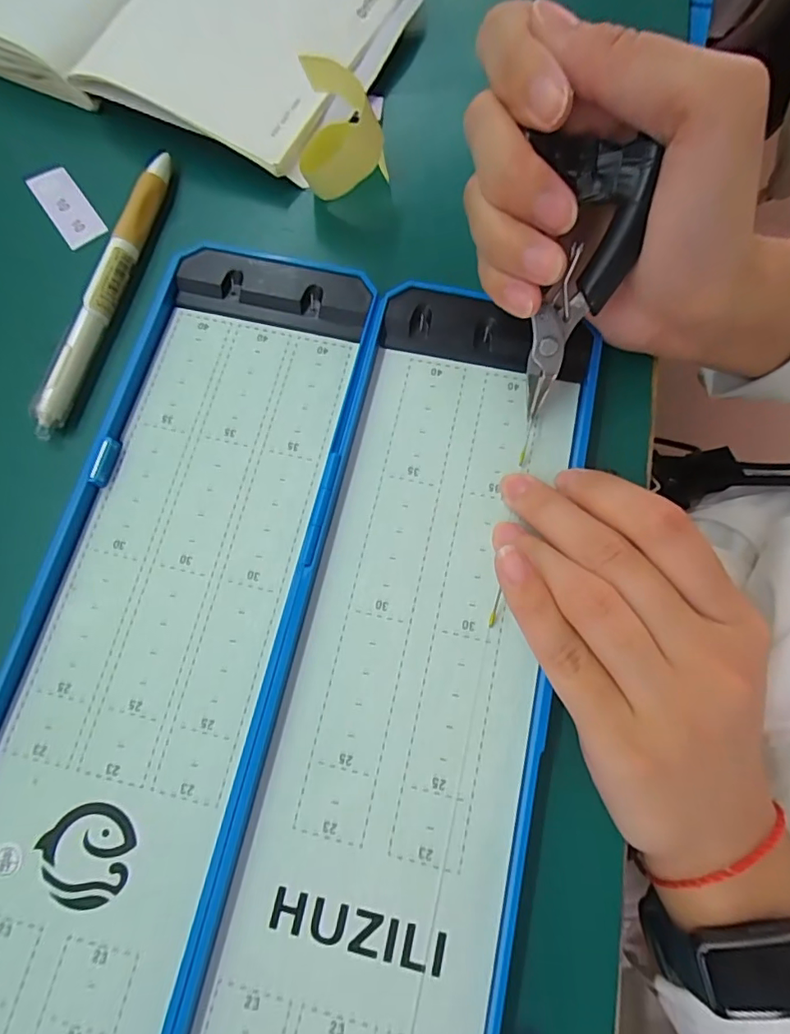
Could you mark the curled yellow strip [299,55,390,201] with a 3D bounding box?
[{"bbox_3d":[-0.022,-0.167,0.220,0.035,0.035,0.040,1,73,1],"label":"curled yellow strip"}]

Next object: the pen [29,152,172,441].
[{"bbox_3d":[-0.120,-0.097,0.214,0.010,0.010,0.136,12,74,5],"label":"pen"}]

